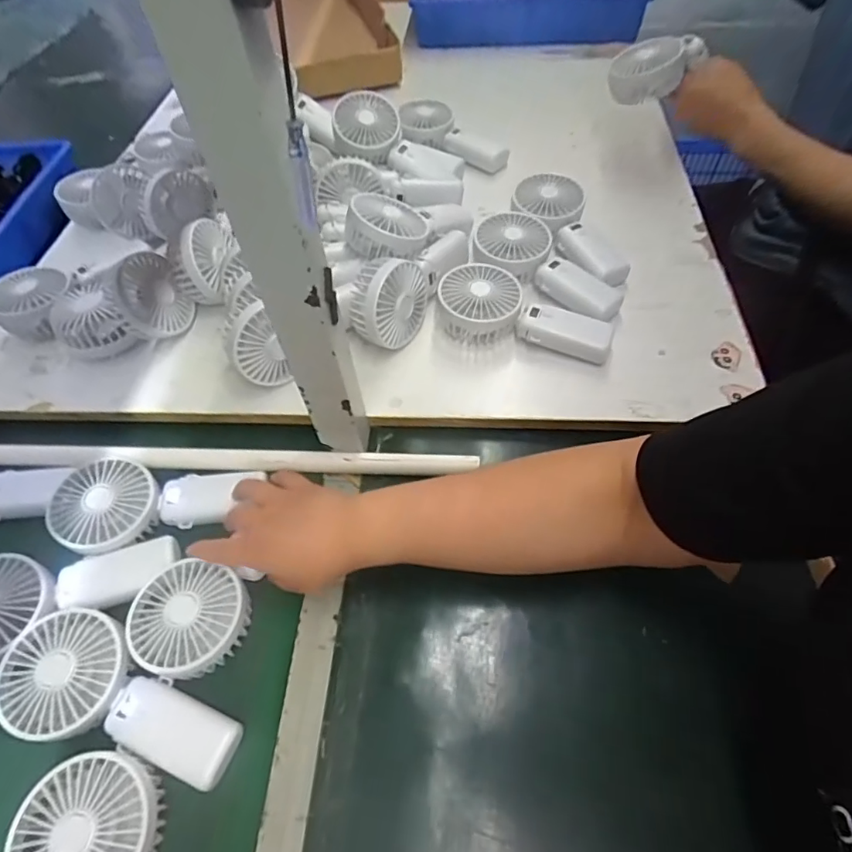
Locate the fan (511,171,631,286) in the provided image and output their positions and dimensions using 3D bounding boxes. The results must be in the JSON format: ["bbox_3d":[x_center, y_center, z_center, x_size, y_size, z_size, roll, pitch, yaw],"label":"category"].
[{"bbox_3d":[0.176,-0.238,0.628,0.084,0.044,0.179,-27,58,-14],"label":"fan"}]

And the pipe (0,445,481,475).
[{"bbox_3d":[-0.290,0.029,0.510,0.677,0.019,0.019,1,56,4],"label":"pipe"}]

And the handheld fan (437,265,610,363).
[{"bbox_3d":[0.104,-0.120,0.558,0.187,0.045,0.083,15,58,13],"label":"handheld fan"}]

